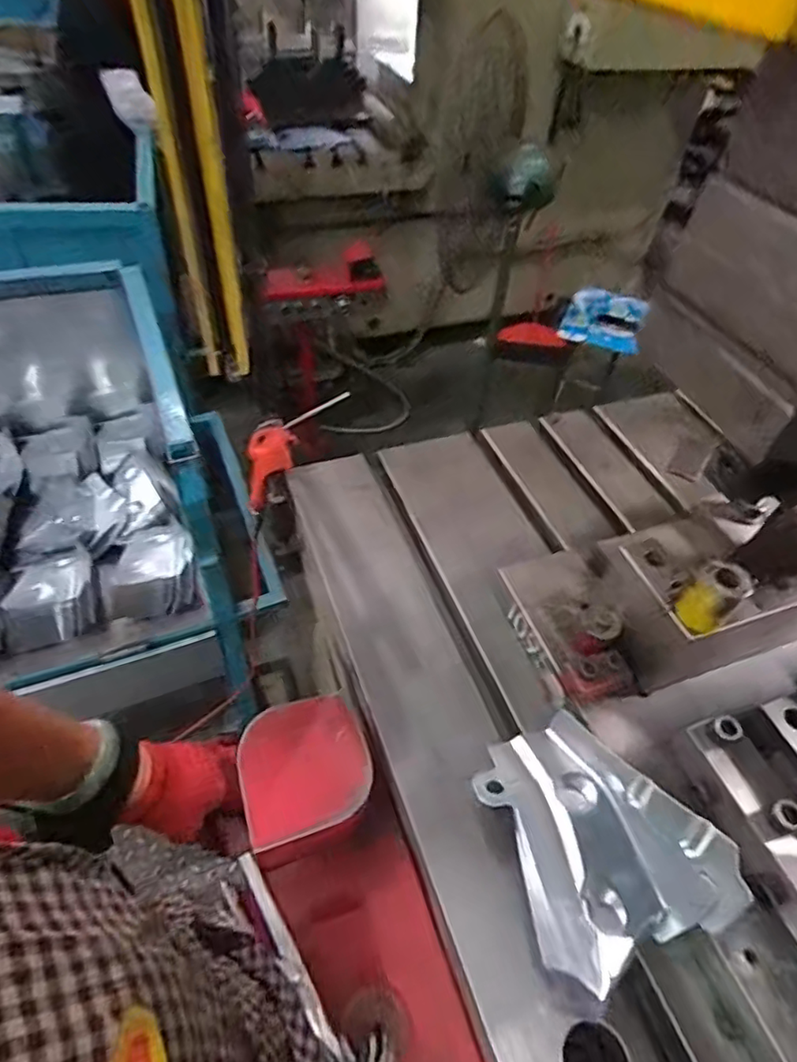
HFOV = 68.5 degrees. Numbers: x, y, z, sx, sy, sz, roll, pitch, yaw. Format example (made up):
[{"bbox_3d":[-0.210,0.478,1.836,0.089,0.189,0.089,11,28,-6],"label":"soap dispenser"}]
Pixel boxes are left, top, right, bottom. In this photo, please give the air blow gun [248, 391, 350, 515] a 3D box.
[{"bbox_3d":[-0.171,-0.116,0.831,0.084,0.229,0.027,10,36,-47],"label":"air blow gun"}]

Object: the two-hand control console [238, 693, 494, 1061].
[{"bbox_3d":[-0.010,0.381,0.446,0.137,0.101,0.499,-14,52,-17],"label":"two-hand control console"}]

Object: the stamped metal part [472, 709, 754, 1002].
[{"bbox_3d":[0.160,0.251,0.497,0.147,0.078,0.194,-14,52,-17],"label":"stamped metal part"}]

